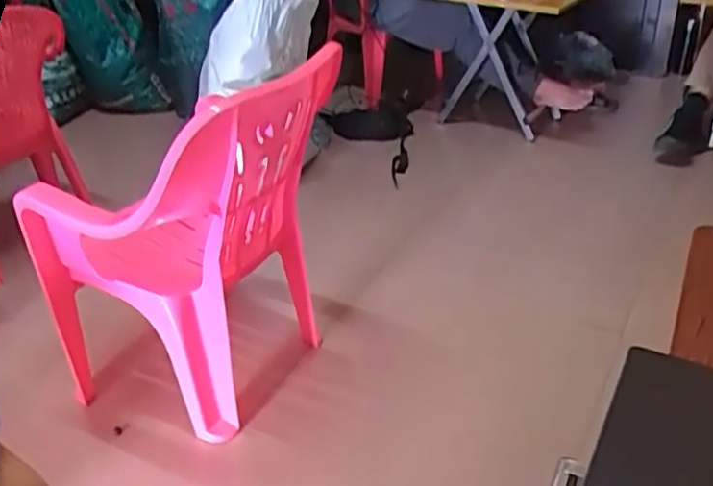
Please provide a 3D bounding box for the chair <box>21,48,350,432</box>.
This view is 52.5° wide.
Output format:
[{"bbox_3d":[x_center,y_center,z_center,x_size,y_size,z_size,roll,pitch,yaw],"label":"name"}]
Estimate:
[{"bbox_3d":[-0.291,-0.010,1.314,0.447,0.612,0.418,16,37,28],"label":"chair"}]

